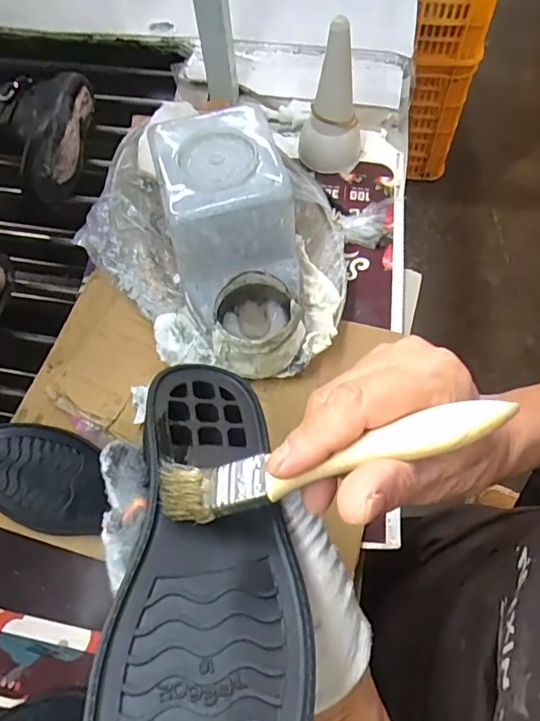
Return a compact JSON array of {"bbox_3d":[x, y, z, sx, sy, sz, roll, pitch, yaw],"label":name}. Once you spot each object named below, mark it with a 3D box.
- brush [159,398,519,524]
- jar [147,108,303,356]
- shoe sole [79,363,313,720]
[{"bbox_3d":[0.018,0.039,0.203,0.139,0.007,0.025,-18,64,16],"label":"brush"},{"bbox_3d":[-0.029,-0.095,0.431,0.099,0.124,0.186,-13,65,-3],"label":"jar"},{"bbox_3d":[-0.026,0.083,0.215,0.075,0.028,0.207,8,44,-11],"label":"shoe sole"}]

